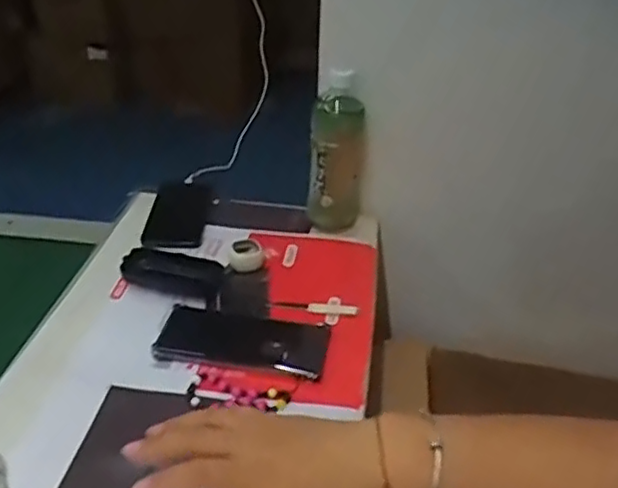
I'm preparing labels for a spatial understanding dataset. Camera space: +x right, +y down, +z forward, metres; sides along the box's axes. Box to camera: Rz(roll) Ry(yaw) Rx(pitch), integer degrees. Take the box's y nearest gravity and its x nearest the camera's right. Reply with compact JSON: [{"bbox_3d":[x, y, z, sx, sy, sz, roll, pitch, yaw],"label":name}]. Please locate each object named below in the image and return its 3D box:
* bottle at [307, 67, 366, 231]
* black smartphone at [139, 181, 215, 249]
[{"bbox_3d":[0.035,-0.110,0.818,0.065,0.193,0.054,2,32,-1],"label":"bottle"},{"bbox_3d":[-0.169,-0.043,0.861,0.074,0.013,0.165,1,32,-2],"label":"black smartphone"}]

